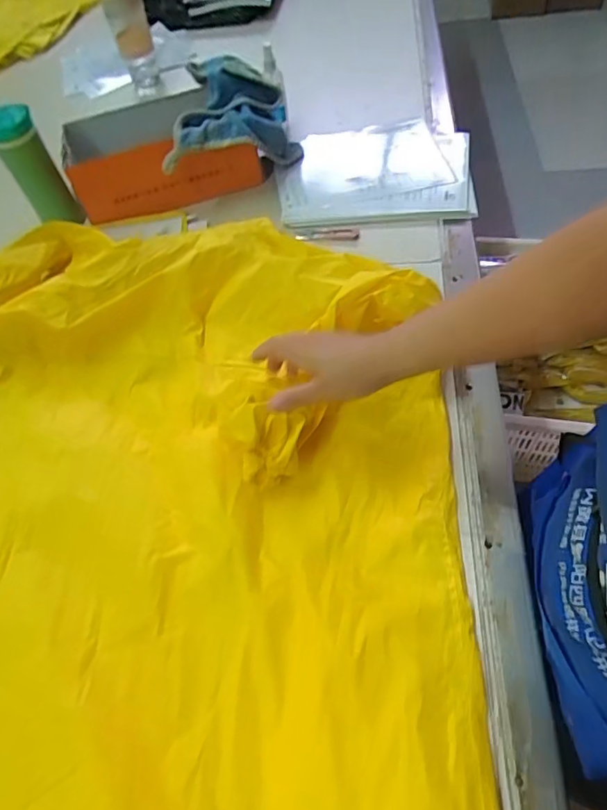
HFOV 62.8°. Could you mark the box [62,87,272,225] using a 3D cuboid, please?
[{"bbox_3d":[-0.224,-0.412,0.825,0.306,0.115,0.161,-15,57,-2],"label":"box"}]

